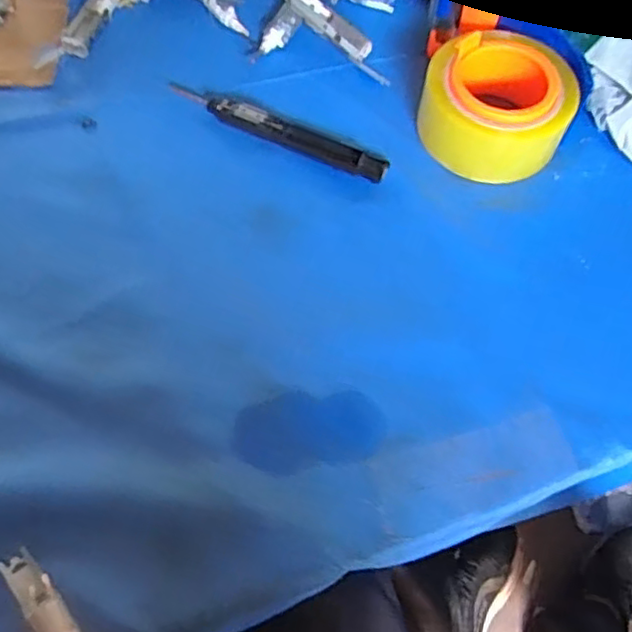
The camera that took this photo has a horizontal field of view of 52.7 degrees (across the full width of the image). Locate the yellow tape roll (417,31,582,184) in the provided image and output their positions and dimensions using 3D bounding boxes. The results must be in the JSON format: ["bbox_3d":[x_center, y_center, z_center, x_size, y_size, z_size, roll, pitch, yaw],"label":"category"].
[{"bbox_3d":[0.127,-0.147,0.454,0.102,0.049,0.100,1,62,-2],"label":"yellow tape roll"}]

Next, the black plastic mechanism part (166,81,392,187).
[{"bbox_3d":[-0.030,-0.137,0.464,0.176,0.014,0.023,27,64,12],"label":"black plastic mechanism part"}]

